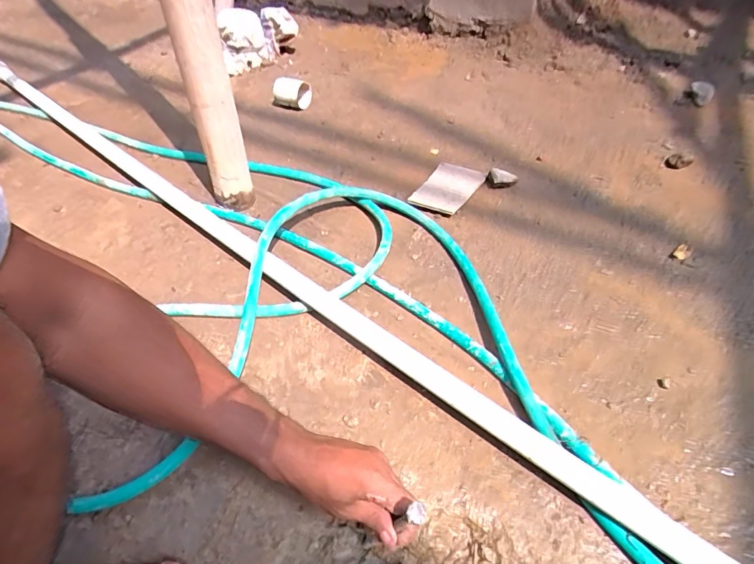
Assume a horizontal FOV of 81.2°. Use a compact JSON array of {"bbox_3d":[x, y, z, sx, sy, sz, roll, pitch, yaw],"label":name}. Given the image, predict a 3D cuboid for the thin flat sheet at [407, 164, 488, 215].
[{"bbox_3d":[0.144,-0.191,0.893,0.097,0.008,0.173,26,50,16],"label":"thin flat sheet"}]

